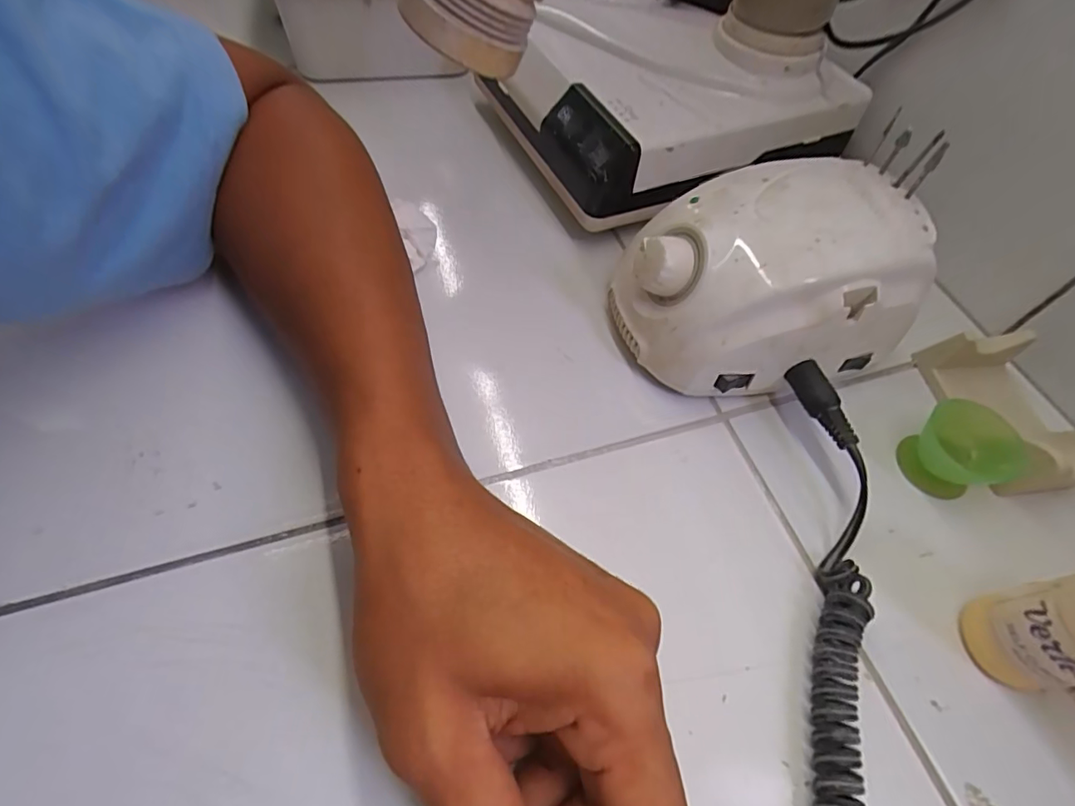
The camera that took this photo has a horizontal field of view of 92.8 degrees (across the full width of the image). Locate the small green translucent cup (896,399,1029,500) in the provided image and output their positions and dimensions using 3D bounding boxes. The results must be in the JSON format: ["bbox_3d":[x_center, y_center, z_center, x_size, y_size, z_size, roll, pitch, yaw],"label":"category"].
[{"bbox_3d":[0.209,0.024,0.253,0.039,0.030,0.041,2,58,-3],"label":"small green translucent cup"}]

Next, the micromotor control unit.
[{"bbox_3d":[0.115,-0.063,0.269,0.139,0.082,0.095,-10,60,-10],"label":"micromotor control unit"}]

